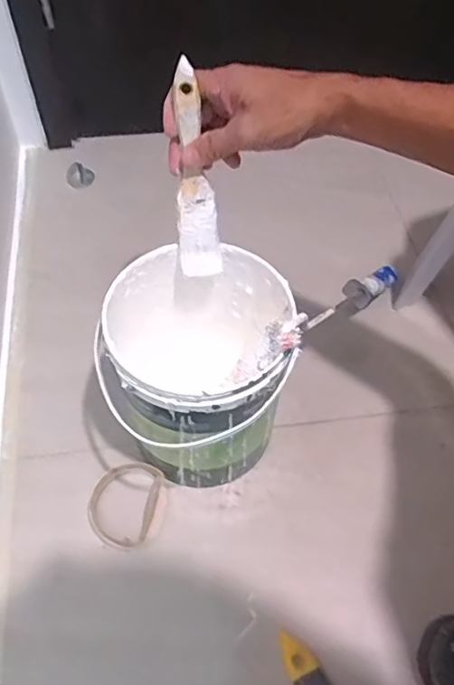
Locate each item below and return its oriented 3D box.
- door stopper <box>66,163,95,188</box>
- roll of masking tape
[{"bbox_3d":[-0.239,-0.274,0.901,0.042,0.020,0.035,-12,57,-9],"label":"door stopper"},{"bbox_3d":[-0.111,0.171,0.597,0.068,0.016,0.091,11,56,6],"label":"roll of masking tape"}]

